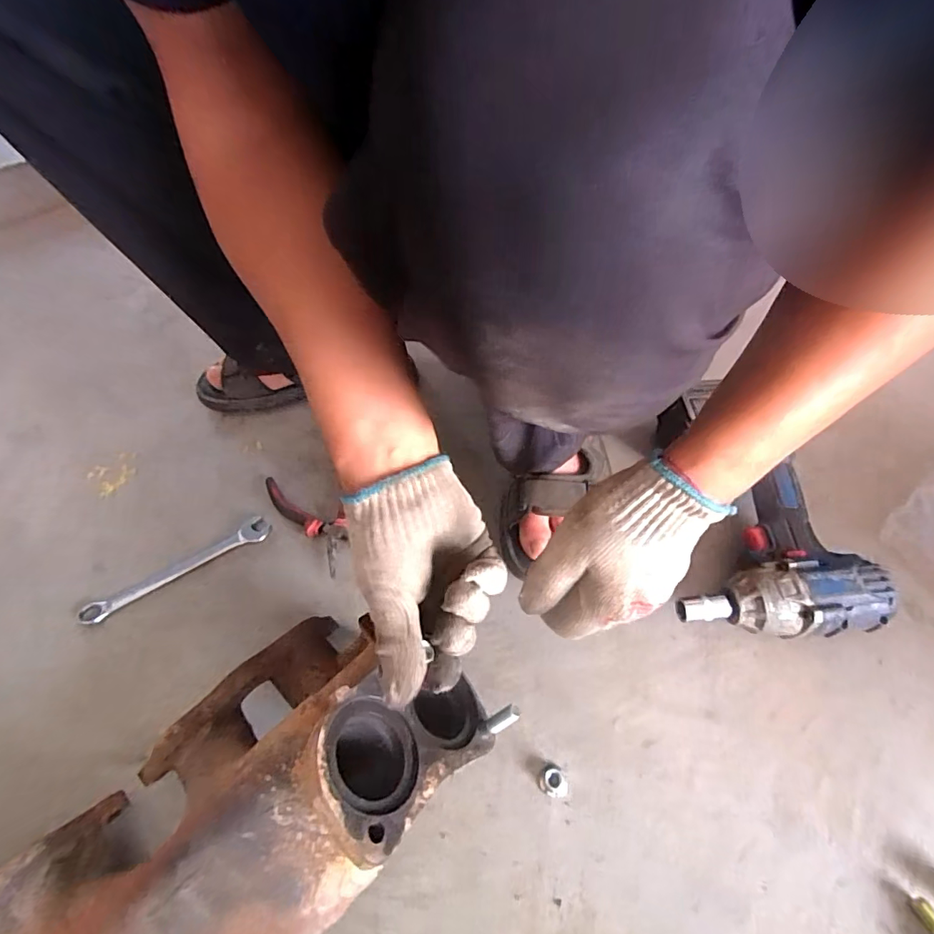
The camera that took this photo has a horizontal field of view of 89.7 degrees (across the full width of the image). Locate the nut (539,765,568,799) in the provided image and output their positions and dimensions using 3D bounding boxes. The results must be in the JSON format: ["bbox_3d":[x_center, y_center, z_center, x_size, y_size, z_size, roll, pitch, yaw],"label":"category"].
[{"bbox_3d":[0.067,0.242,0.360,0.021,0.008,0.018,22,57,18],"label":"nut"}]

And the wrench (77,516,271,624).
[{"bbox_3d":[-0.290,0.101,0.476,0.178,0.009,0.028,-28,57,-18],"label":"wrench"}]

